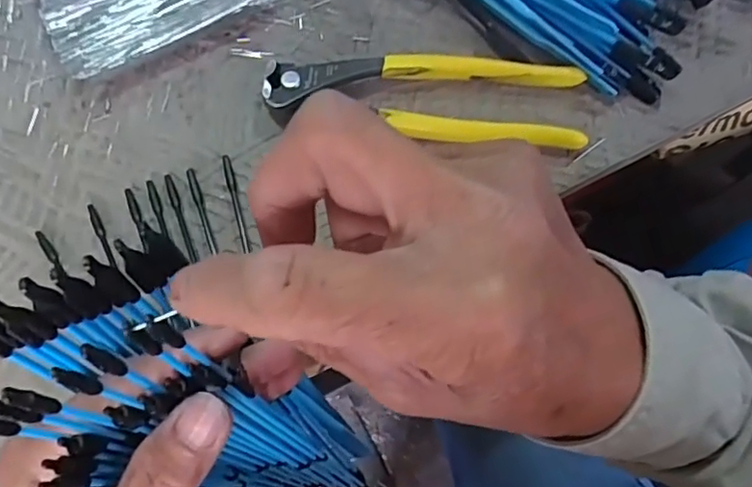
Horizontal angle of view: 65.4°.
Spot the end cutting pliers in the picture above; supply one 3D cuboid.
[{"bbox_3d":[0.024,-0.075,0.308,0.165,0.017,0.044,2,74,2],"label":"end cutting pliers"}]

